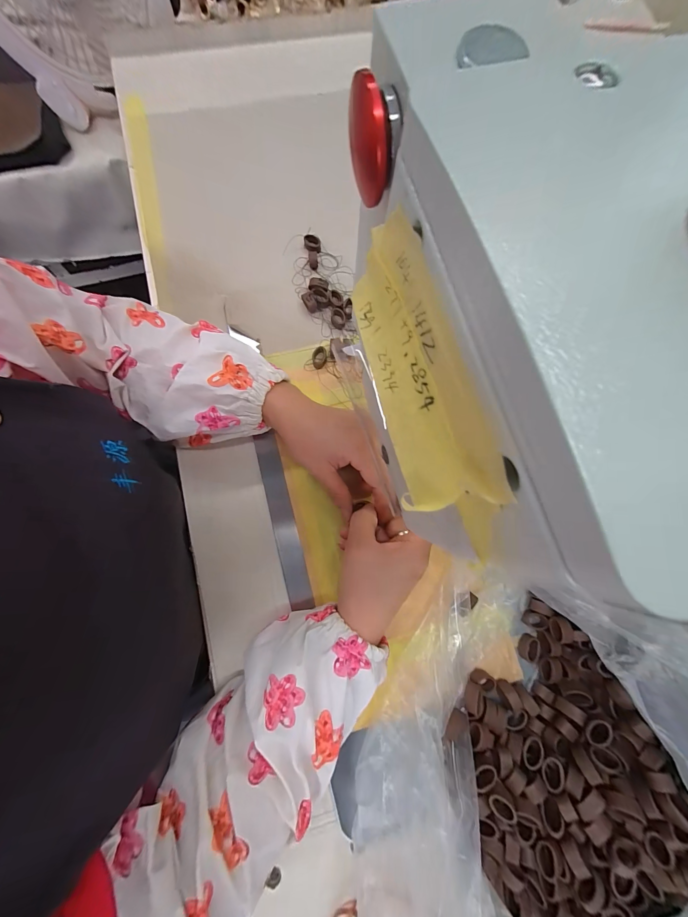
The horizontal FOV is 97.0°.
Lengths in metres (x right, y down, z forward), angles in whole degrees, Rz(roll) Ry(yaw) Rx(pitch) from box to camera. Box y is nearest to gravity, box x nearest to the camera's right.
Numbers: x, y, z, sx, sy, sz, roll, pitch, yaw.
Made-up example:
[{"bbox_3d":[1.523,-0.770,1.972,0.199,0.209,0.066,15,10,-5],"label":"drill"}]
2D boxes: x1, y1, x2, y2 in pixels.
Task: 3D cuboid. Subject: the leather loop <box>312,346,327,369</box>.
[{"bbox_3d":[-0.026,-0.107,0.320,0.014,0.008,0.024,8,79,0],"label":"leather loop"}]

